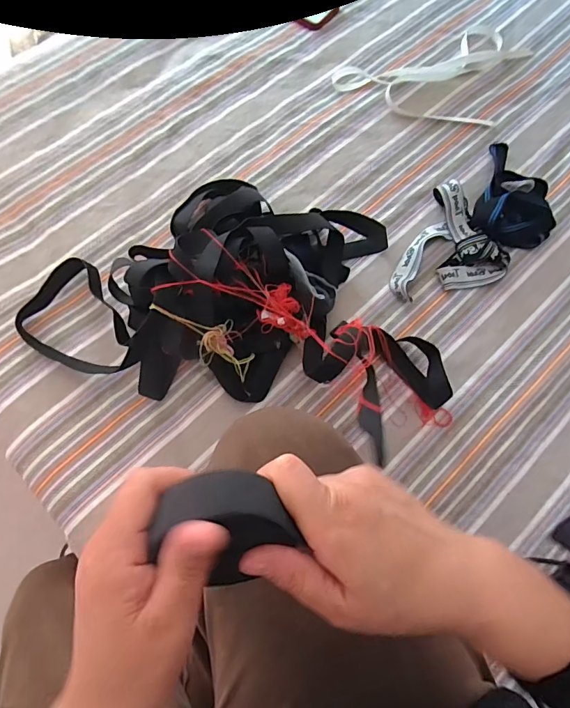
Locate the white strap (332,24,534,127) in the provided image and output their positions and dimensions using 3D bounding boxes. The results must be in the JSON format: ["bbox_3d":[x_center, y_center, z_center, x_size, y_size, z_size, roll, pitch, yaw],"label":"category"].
[{"bbox_3d":[0.246,-0.474,0.710,0.252,0.021,0.246,27,73,6],"label":"white strap"}]

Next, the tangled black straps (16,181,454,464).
[{"bbox_3d":[-0.040,-0.083,0.531,0.509,0.116,0.301,18,73,3],"label":"tangled black straps"}]

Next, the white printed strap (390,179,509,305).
[{"bbox_3d":[0.216,-0.161,0.611,0.167,0.027,0.151,-13,74,-7],"label":"white printed strap"}]

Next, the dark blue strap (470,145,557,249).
[{"bbox_3d":[0.343,-0.234,0.633,0.109,0.038,0.172,20,73,4],"label":"dark blue strap"}]

